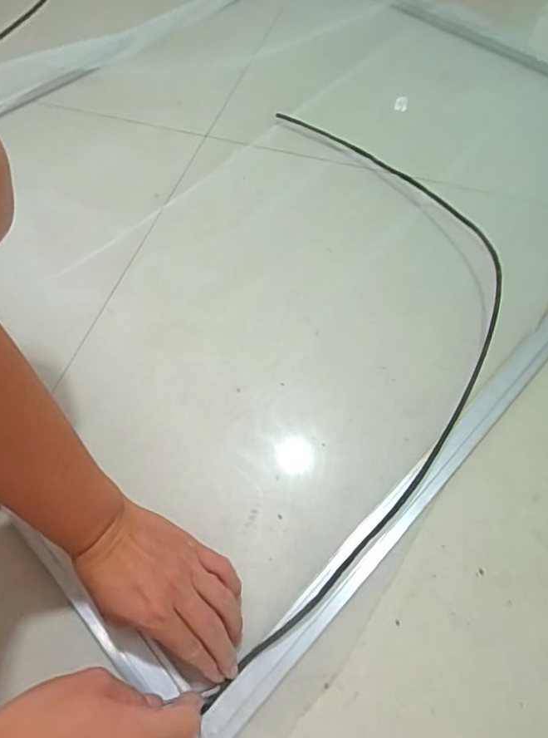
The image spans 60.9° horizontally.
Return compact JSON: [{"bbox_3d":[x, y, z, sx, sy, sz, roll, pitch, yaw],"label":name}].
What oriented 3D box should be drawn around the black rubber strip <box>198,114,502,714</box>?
[{"bbox_3d":[0.101,-0.058,0.480,0.259,0.064,0.687,7,61,4],"label":"black rubber strip"}]

